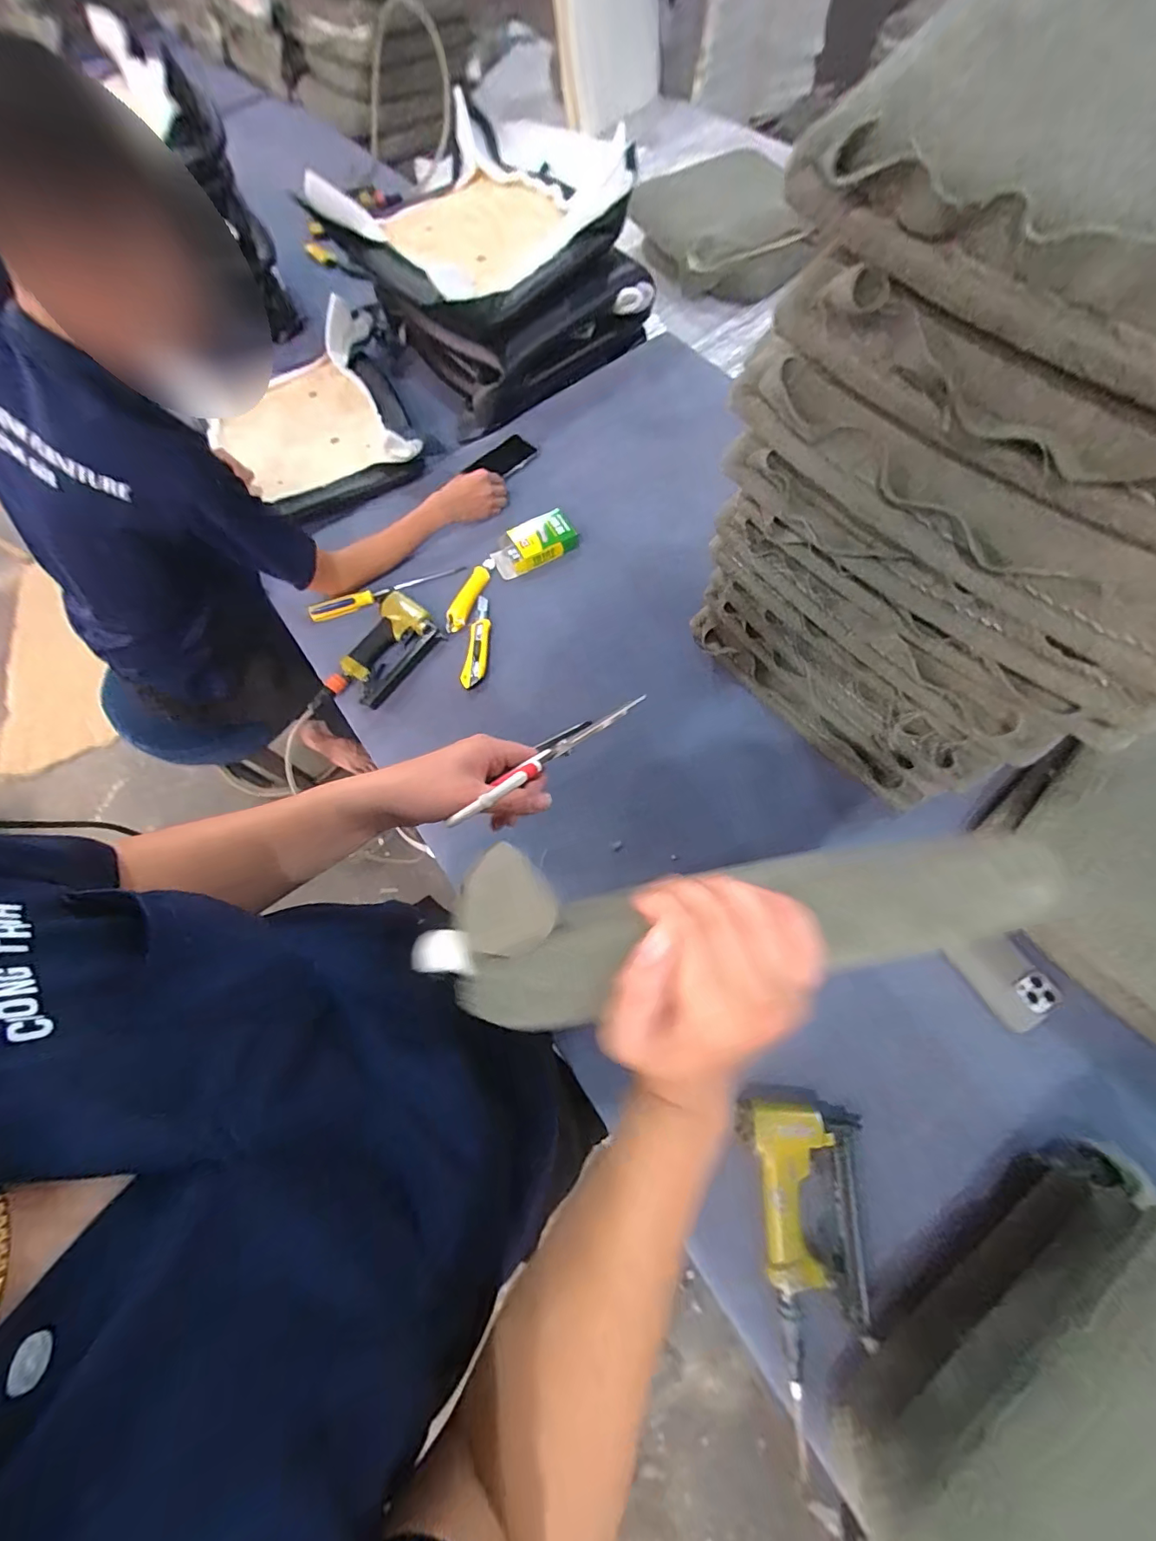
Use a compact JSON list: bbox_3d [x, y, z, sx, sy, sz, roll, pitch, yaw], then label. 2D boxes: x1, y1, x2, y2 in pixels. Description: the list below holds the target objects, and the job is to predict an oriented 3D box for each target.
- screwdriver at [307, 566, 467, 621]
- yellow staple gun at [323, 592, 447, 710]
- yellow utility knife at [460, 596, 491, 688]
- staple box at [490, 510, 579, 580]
[{"bbox_3d":[-0.361,-0.338,0.952,0.297,0.028,0.034,-18,70,-4],"label":"screwdriver"},{"bbox_3d":[-0.355,-0.210,0.898,0.135,0.048,0.207,41,77,16],"label":"yellow staple gun"},{"bbox_3d":[-0.180,-0.231,0.898,0.041,0.014,0.186,1,70,4],"label":"yellow utility knife"},{"bbox_3d":[-0.088,-0.436,0.961,0.166,0.039,0.092,-28,70,-6],"label":"staple box"}]

